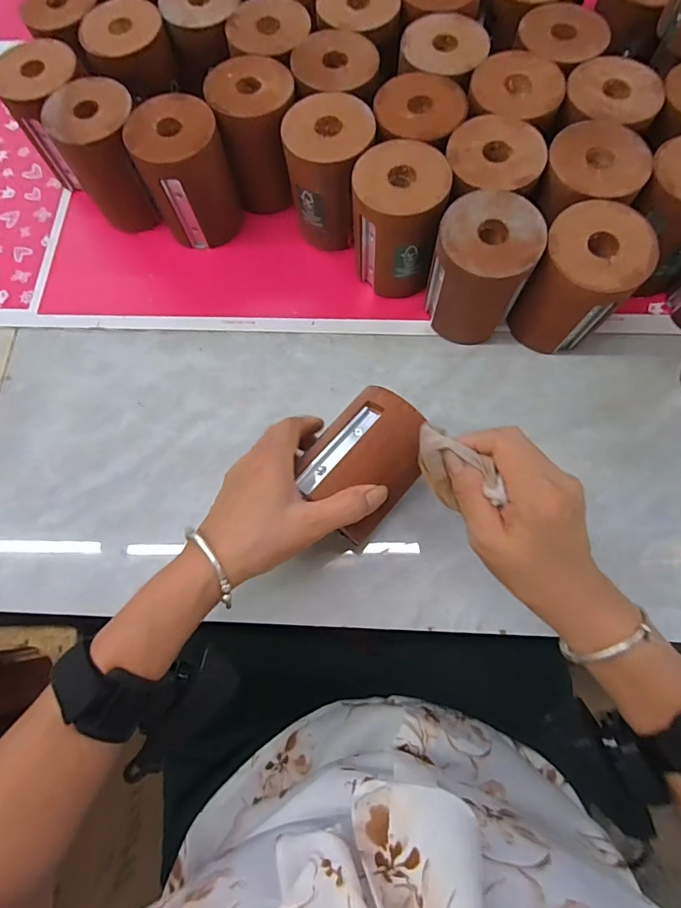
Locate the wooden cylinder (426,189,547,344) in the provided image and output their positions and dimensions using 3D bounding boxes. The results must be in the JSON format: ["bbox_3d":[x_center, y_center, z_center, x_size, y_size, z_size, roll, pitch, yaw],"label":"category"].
[{"bbox_3d":[0.115,-0.150,0.386,0.079,0.107,0.079,15,73,6],"label":"wooden cylinder"}]

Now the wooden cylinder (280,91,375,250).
[{"bbox_3d":[-0.009,-0.258,0.420,0.073,0.095,0.077,-2,72,1],"label":"wooden cylinder"}]

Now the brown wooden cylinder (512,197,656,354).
[{"bbox_3d":[0.195,-0.138,0.379,0.074,0.107,0.068,-1,72,2],"label":"brown wooden cylinder"}]

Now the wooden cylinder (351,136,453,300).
[{"bbox_3d":[0.050,-0.202,0.405,0.076,0.104,0.082,7,72,4],"label":"wooden cylinder"}]

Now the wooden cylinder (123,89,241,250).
[{"bbox_3d":[-0.145,-0.263,0.434,0.078,0.107,0.076,-16,72,-3],"label":"wooden cylinder"}]

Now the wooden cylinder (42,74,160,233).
[{"bbox_3d":[-0.221,-0.285,0.442,0.076,0.107,0.078,-21,73,-5],"label":"wooden cylinder"}]

